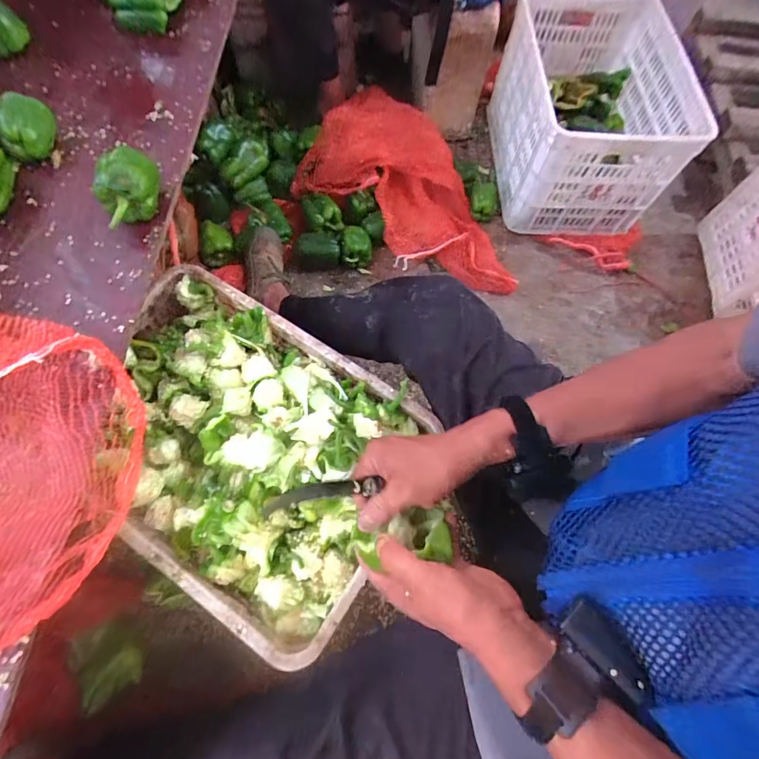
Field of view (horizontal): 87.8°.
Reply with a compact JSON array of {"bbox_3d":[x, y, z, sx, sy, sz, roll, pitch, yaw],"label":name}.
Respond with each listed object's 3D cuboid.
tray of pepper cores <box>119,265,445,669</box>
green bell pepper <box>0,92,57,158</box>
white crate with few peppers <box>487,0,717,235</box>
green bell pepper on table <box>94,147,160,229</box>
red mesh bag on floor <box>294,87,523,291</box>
[{"bbox_3d":[-0.206,0.070,0.559,0.506,0.091,0.354,33,71,10],"label":"tray of pepper cores"},{"bbox_3d":[-0.547,-0.389,0.615,0.086,0.065,0.080,-39,74,-15],"label":"green bell pepper"},{"bbox_3d":[0.498,-0.650,0.987,0.343,0.325,0.482,-1,69,-3],"label":"white crate with few peppers"},{"bbox_3d":[-0.360,-0.274,0.563,0.068,0.072,0.104,-4,69,-3],"label":"green bell pepper on table"},{"bbox_3d":[0.091,-0.444,1.003,0.352,0.106,0.629,-43,89,-14],"label":"red mesh bag on floor"}]

